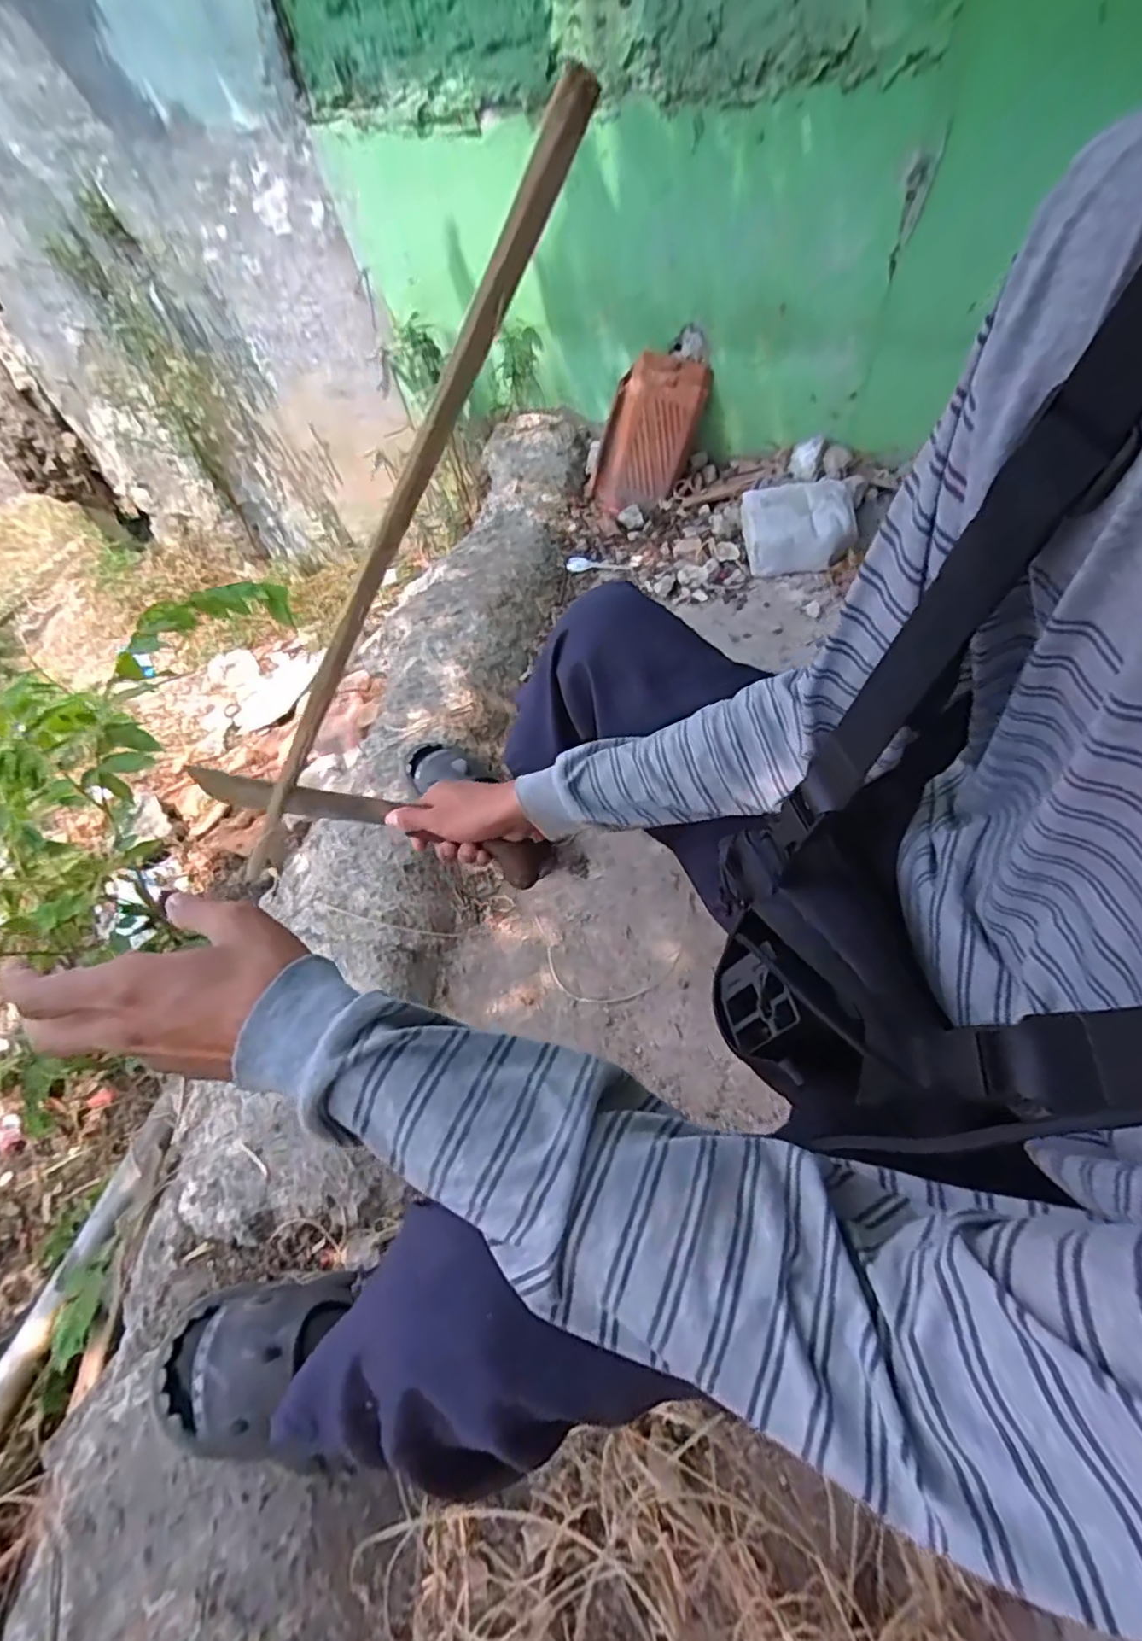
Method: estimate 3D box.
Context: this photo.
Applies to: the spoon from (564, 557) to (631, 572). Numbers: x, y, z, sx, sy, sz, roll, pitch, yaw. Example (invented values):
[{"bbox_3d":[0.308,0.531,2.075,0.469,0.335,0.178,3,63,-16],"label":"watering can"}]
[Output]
[{"bbox_3d":[0.061,-0.599,1.522,0.143,0.014,0.041,1,55,5],"label":"spoon"}]

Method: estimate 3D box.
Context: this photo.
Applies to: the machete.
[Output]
[{"bbox_3d":[-0.215,0.001,0.680,0.406,0.054,0.037,14,57,11],"label":"machete"}]

